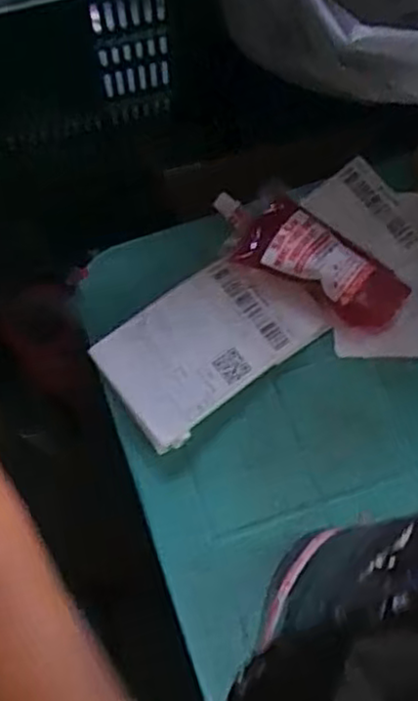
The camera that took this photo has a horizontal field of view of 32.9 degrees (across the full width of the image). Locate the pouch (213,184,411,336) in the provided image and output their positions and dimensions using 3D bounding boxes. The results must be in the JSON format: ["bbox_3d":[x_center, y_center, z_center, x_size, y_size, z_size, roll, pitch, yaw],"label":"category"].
[{"bbox_3d":[0.080,-0.077,0.590,0.078,0.033,0.169,-42,76,-13],"label":"pouch"}]

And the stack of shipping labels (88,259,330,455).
[{"bbox_3d":[0.000,-0.009,0.577,0.172,0.011,0.100,-37,75,-12],"label":"stack of shipping labels"}]

